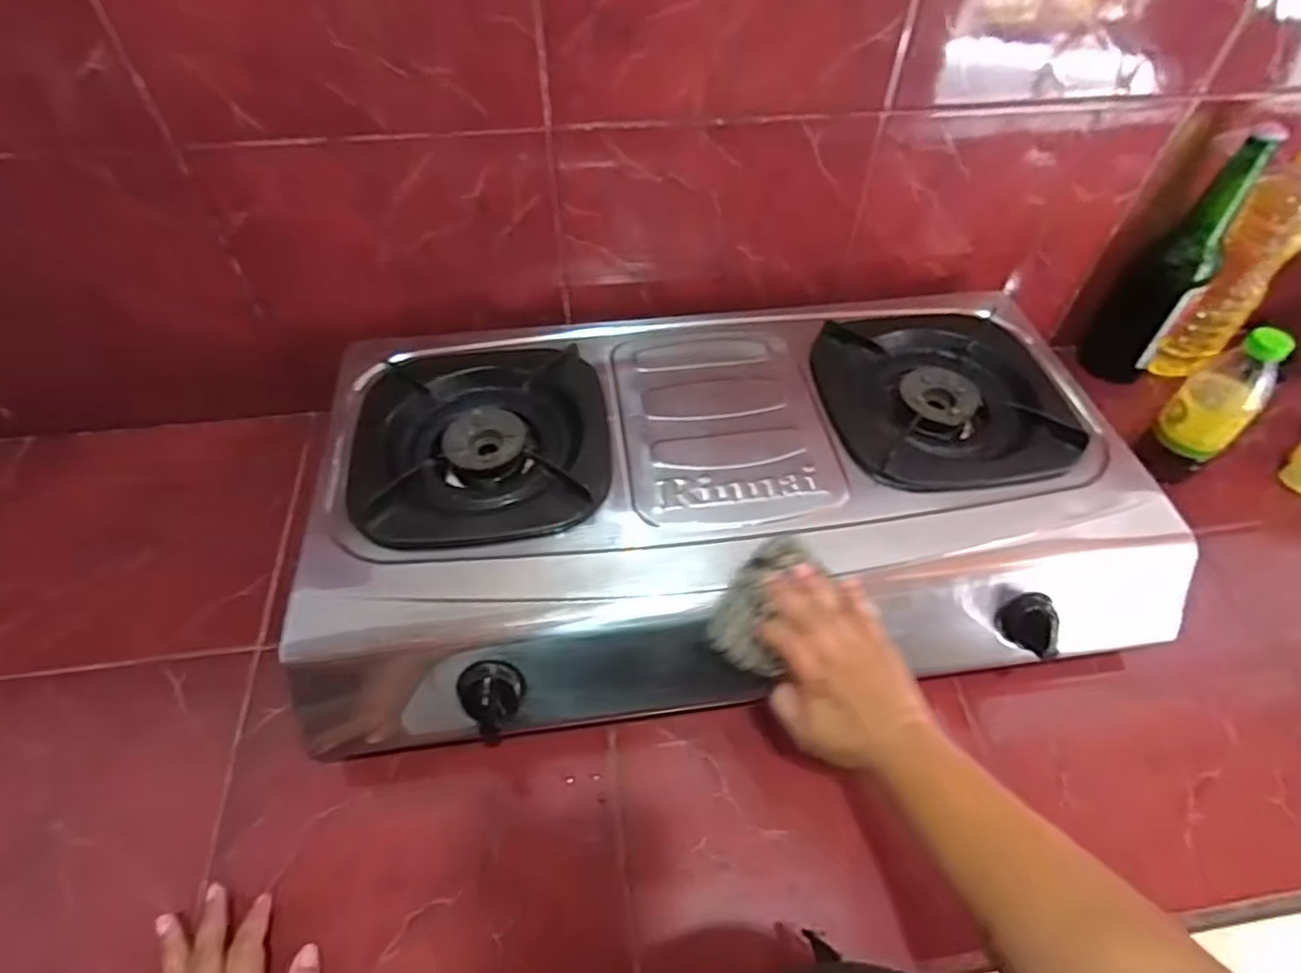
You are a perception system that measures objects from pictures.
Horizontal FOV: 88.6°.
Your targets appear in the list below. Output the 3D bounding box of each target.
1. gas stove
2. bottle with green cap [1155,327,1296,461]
[{"bbox_3d":[0.071,-0.005,0.626,0.678,0.137,0.376,-5,53,-6],"label":"gas stove"},{"bbox_3d":[0.566,-0.086,0.665,0.063,0.142,0.063,-33,59,-25],"label":"bottle with green cap"}]

